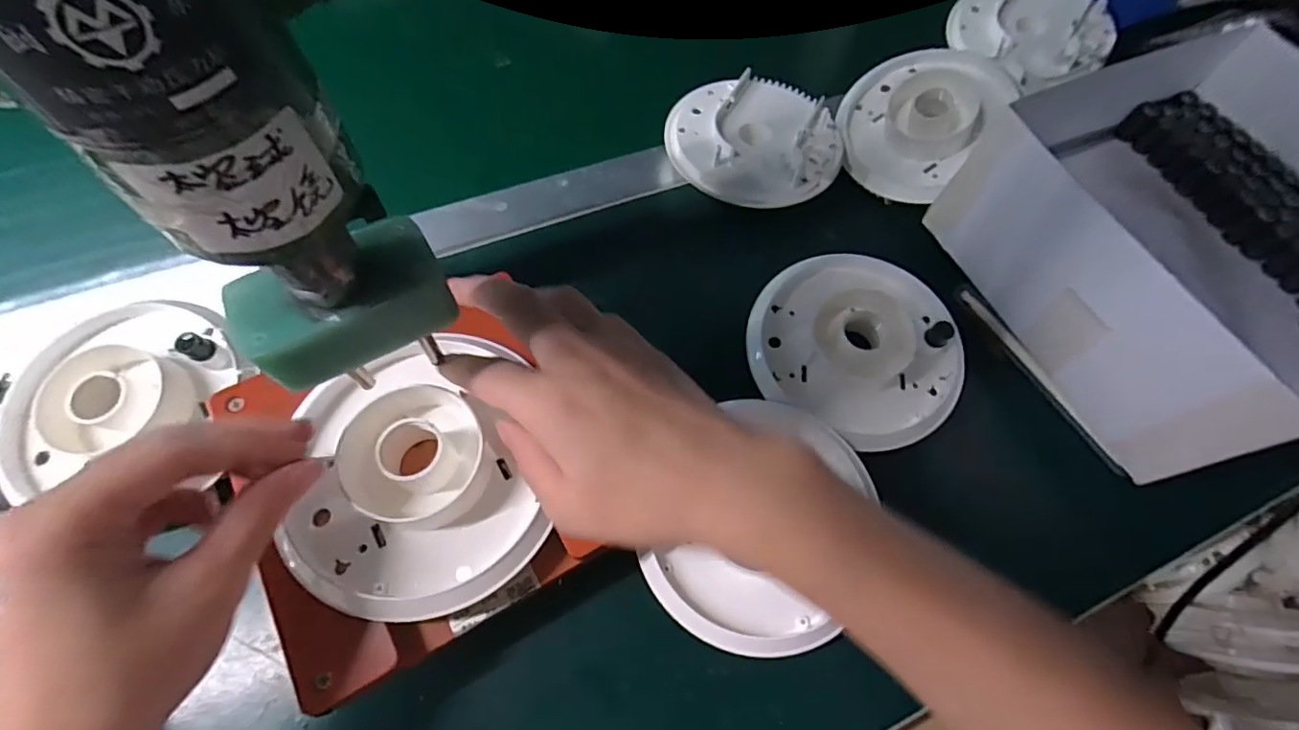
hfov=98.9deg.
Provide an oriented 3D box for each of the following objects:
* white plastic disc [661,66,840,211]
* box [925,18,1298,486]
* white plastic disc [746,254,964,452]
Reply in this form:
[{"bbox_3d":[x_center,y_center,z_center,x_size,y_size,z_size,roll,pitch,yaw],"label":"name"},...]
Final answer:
[{"bbox_3d":[0.073,-0.159,0.399,0.120,0.027,0.111,1,65,-3],"label":"white plastic disc"},{"bbox_3d":[0.317,-0.068,0.323,0.224,0.103,0.200,-22,68,-13],"label":"box"},{"bbox_3d":[0.124,-0.016,0.334,0.121,0.028,0.113,1,65,-3],"label":"white plastic disc"}]

